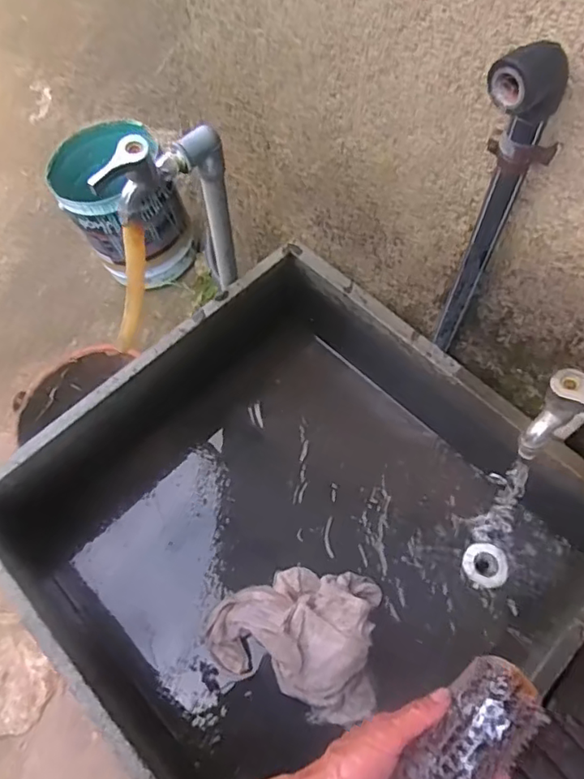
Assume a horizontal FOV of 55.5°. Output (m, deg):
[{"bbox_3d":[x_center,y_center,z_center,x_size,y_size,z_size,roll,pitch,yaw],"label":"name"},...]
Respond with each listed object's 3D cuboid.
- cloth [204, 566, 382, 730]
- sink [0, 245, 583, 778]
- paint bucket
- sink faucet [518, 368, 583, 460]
[{"bbox_3d":[0.001,0.302,0.675,0.201,0.077,0.163,5,64,6],"label":"cloth"},{"bbox_3d":[0.134,0.292,0.636,0.924,0.264,0.561,41,73,20],"label":"sink"},{"bbox_3d":[-0.451,-0.484,1.483,0.302,0.351,0.273,21,67,13],"label":"paint bucket"},{"bbox_3d":[0.247,0.005,0.472,0.054,0.079,0.111,33,70,18],"label":"sink faucet"}]

